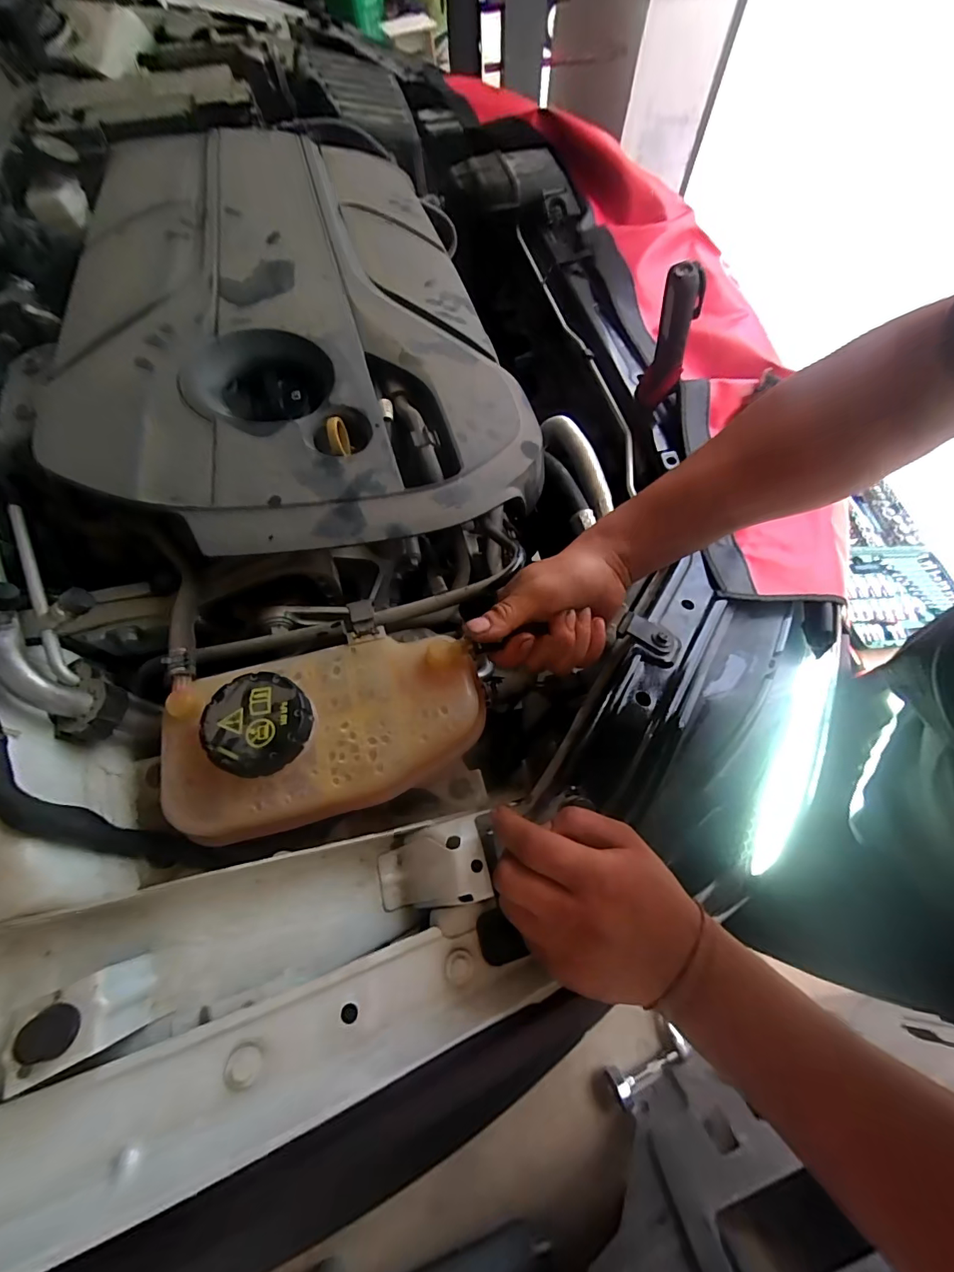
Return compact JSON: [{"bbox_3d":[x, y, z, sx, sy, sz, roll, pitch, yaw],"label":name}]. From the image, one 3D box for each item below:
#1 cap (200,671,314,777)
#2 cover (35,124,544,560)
[{"bbox_3d":[-0.147,0.061,0.312,0.064,0.026,0.065,0,67,0],"label":"cap"},{"bbox_3d":[-0.202,-0.337,0.472,0.412,0.080,0.607,-19,68,-8],"label":"cover"}]

